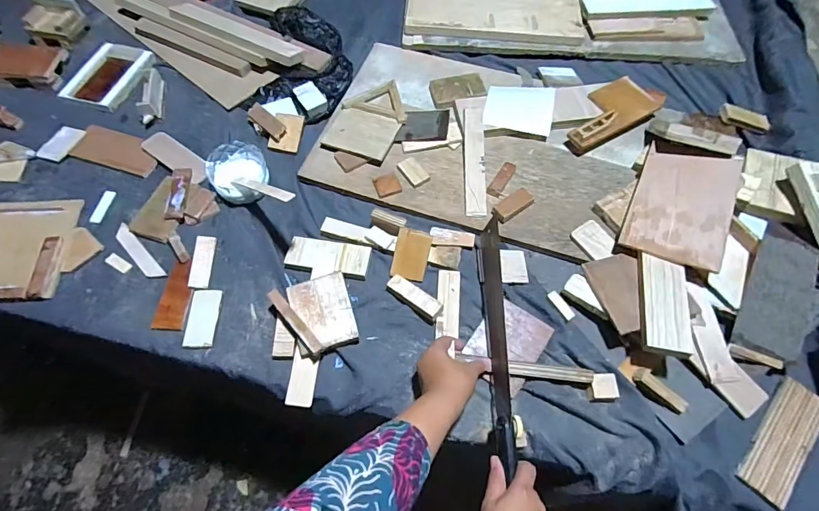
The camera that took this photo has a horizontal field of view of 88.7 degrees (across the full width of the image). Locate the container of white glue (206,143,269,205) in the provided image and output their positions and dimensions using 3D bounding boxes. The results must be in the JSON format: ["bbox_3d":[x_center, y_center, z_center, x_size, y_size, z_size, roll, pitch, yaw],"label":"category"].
[{"bbox_3d":[-0.273,-0.129,0.677,0.085,0.047,0.097,-18,65,-8],"label":"container of white glue"}]

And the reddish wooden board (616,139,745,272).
[{"bbox_3d":[0.388,-0.075,0.597,0.124,0.013,0.191,20,65,24],"label":"reddish wooden board"}]

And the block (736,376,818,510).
[{"bbox_3d":[0.451,0.221,0.505,0.049,0.017,0.154,37,68,19],"label":"block"}]

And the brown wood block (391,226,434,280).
[{"bbox_3d":[0.003,-0.002,0.617,0.050,0.005,0.072,11,87,3],"label":"brown wood block"}]

